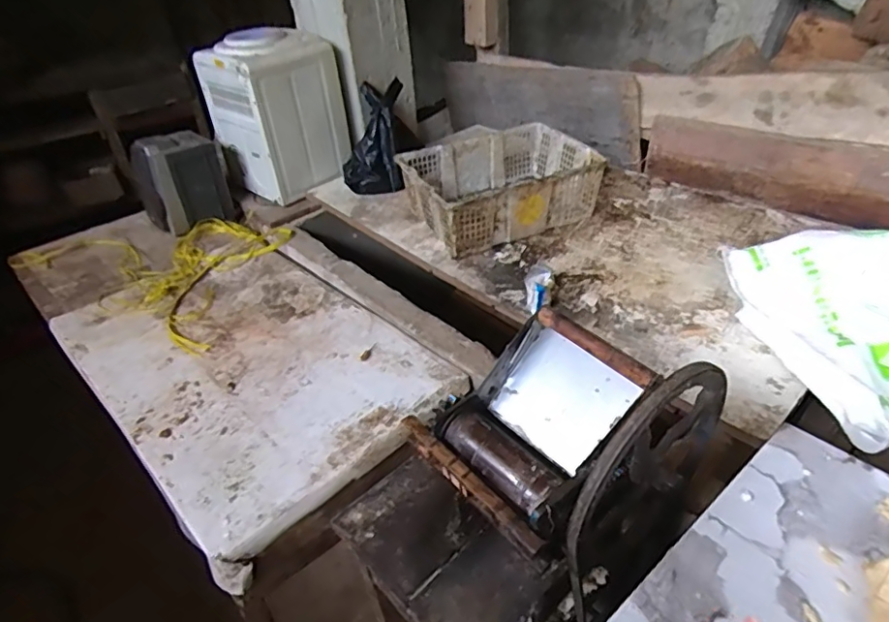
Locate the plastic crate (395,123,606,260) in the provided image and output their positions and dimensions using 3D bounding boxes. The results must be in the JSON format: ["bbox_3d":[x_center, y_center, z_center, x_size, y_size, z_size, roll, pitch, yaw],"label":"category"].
[{"bbox_3d":[0.146,-0.339,1.497,0.463,0.163,0.336,-20,40,-19],"label":"plastic crate"}]

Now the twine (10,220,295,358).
[{"bbox_3d":[-0.761,-0.156,1.537,0.790,0.028,0.471,18,43,27],"label":"twine"}]

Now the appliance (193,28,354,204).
[{"bbox_3d":[-0.512,-0.616,1.693,0.337,0.408,0.302,27,48,35],"label":"appliance"}]

